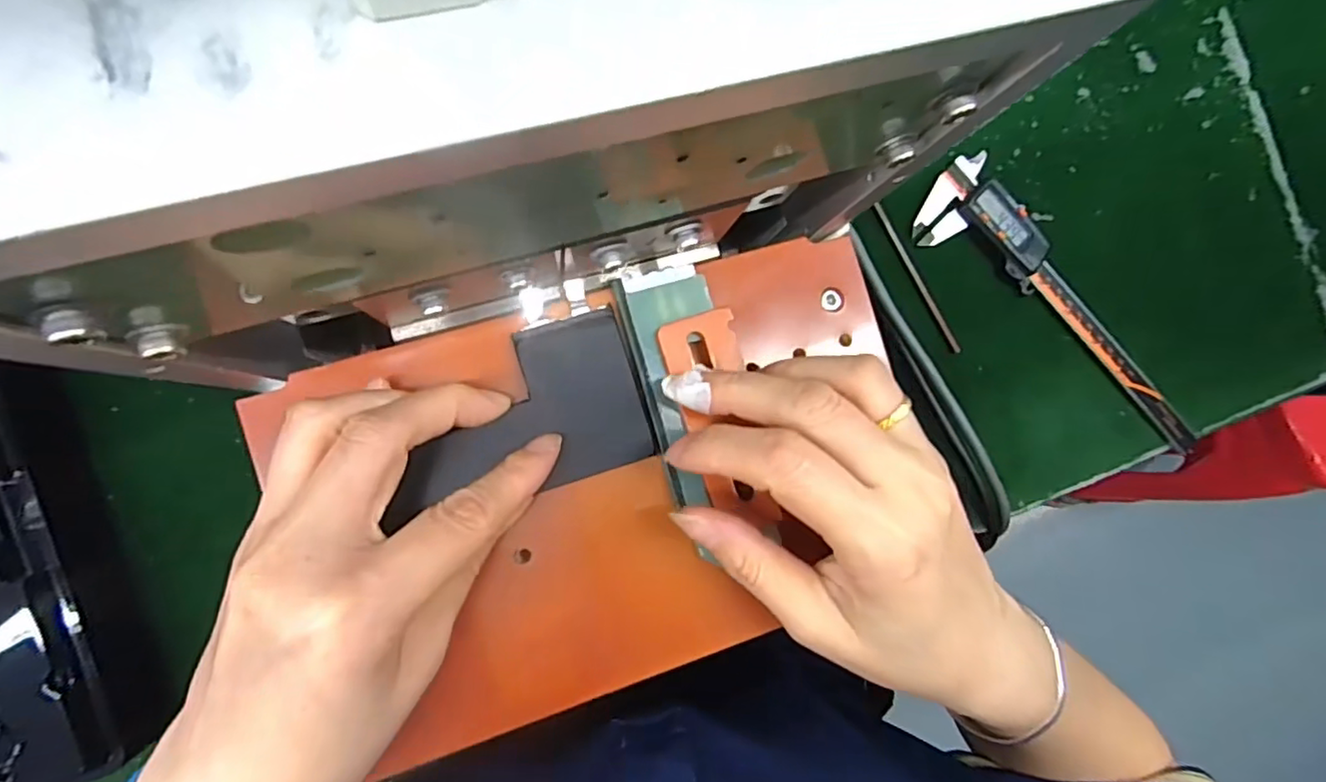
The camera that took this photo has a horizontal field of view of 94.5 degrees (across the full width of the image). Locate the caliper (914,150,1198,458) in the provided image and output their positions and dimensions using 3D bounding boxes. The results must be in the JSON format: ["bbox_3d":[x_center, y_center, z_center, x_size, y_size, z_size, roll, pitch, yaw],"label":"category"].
[{"bbox_3d":[0.247,-0.047,0.376,0.229,0.014,0.061,44,82,-3],"label":"caliper"}]

